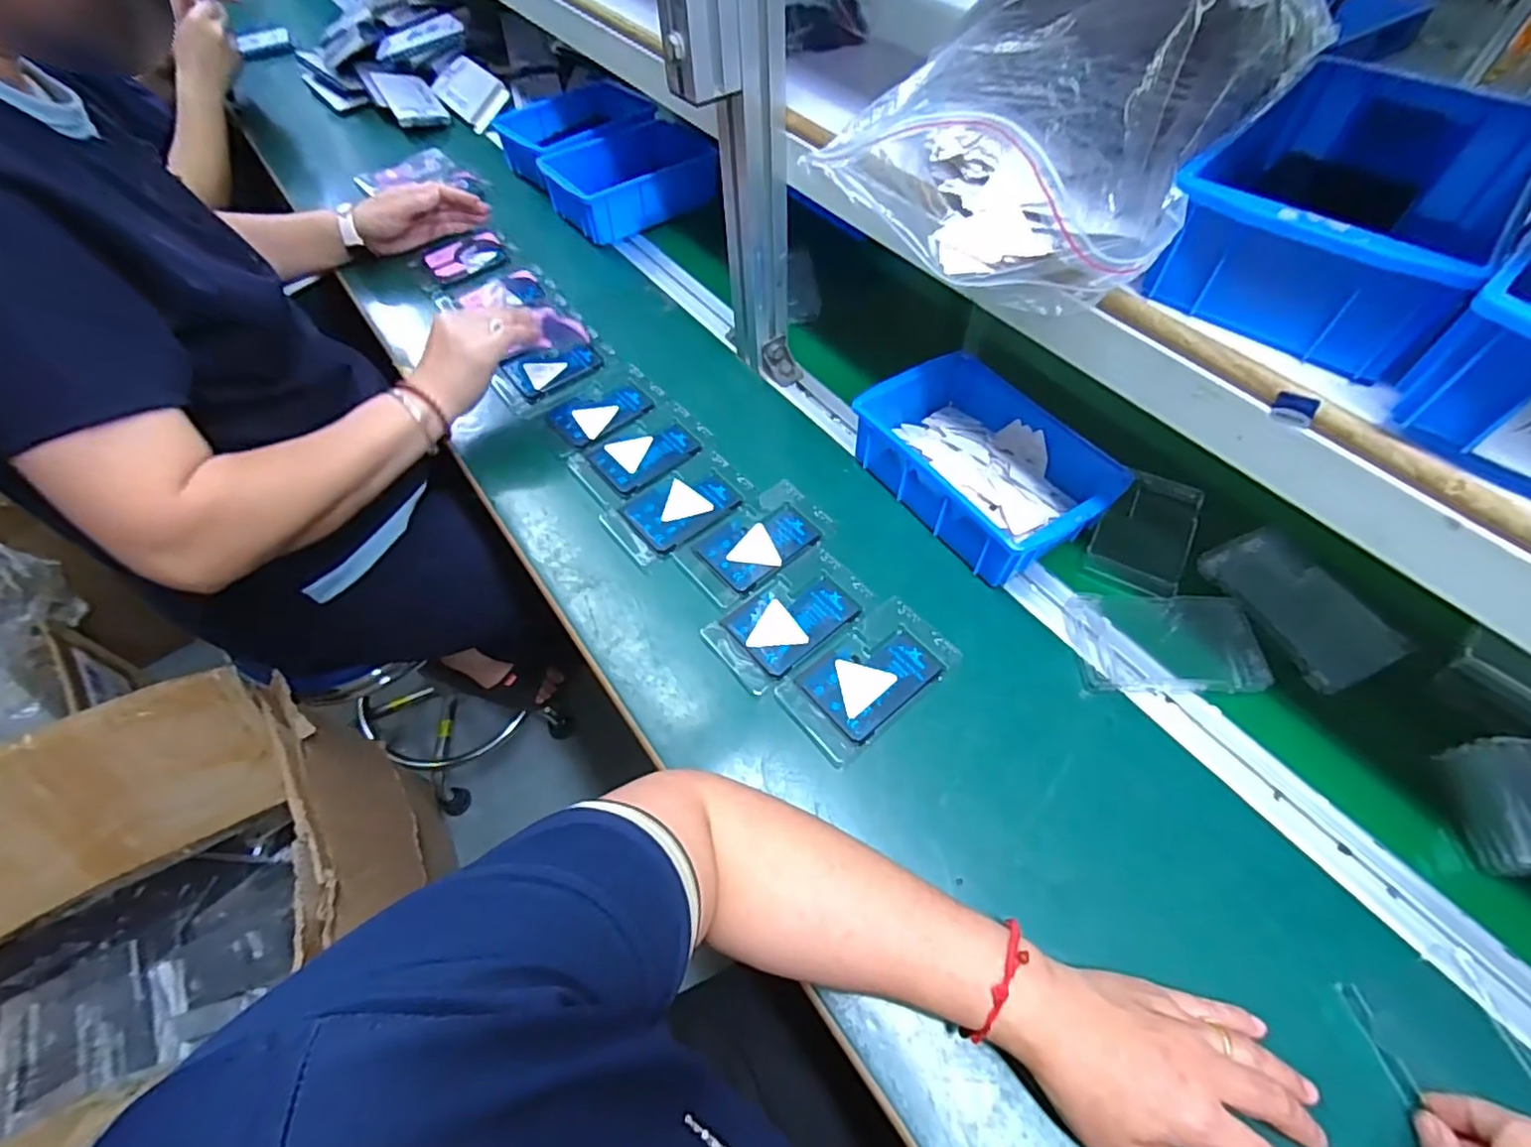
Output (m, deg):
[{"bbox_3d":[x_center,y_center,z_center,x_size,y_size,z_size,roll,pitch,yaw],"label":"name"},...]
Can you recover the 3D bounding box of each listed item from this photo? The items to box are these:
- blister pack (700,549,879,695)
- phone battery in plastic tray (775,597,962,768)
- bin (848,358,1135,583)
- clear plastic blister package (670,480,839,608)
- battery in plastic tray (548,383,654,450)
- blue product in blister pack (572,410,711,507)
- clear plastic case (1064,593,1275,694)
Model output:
[{"bbox_3d":[0.020,0.034,0.515,0.124,0.006,0.071,-33,61,-20],"label":"blister pack"},{"bbox_3d":[0.077,0.075,0.484,0.127,0.006,0.073,-34,61,-20],"label":"phone battery in plastic tray"},{"bbox_3d":[0.186,-0.098,0.559,0.142,0.062,0.203,-31,61,-19],"label":"bin"},{"bbox_3d":[-0.006,-0.027,0.556,0.125,0.005,0.074,-36,62,-21],"label":"clear plastic blister package"},{"bbox_3d":[-0.164,-0.161,0.649,0.091,0.008,0.065,-33,61,-20],"label":"battery in plastic tray"},{"bbox_3d":[-0.115,-0.114,0.617,0.121,0.006,0.069,-32,61,-20],"label":"blue product in blister pack"},{"bbox_3d":[0.298,0.047,0.491,0.129,0.018,0.084,1,56,2],"label":"clear plastic case"}]

